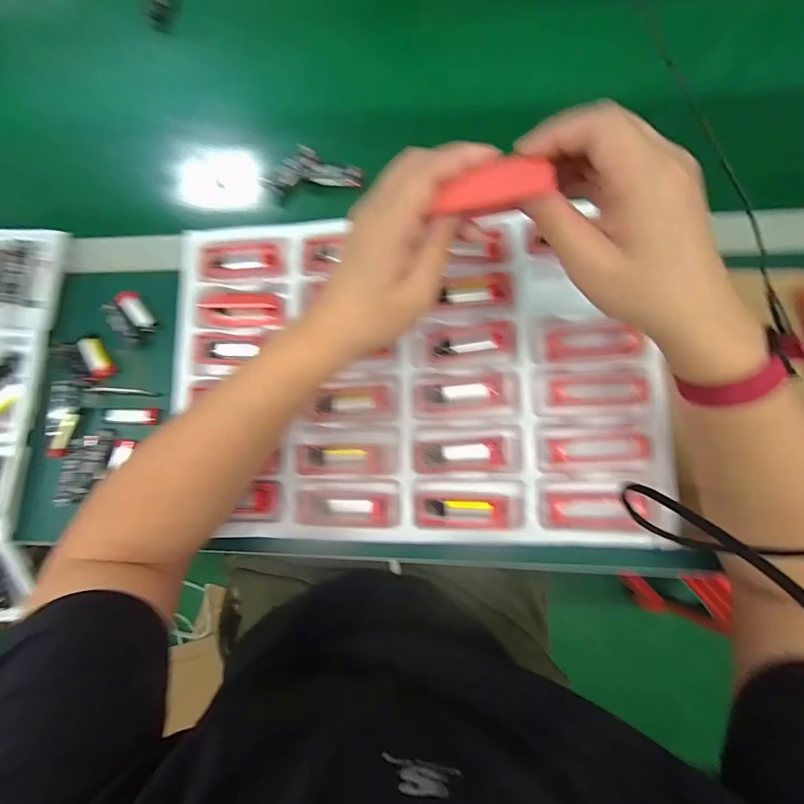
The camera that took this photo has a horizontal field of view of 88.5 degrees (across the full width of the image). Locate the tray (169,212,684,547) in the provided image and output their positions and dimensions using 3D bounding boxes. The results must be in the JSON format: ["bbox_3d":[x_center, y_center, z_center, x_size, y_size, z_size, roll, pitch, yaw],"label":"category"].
[{"bbox_3d":[0.002,-0.027,0.392,0.453,0.029,0.306,0,81,7],"label":"tray"}]

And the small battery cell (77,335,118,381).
[{"bbox_3d":[-0.328,-0.049,0.442,0.027,0.013,0.049,-27,79,2],"label":"small battery cell"}]

